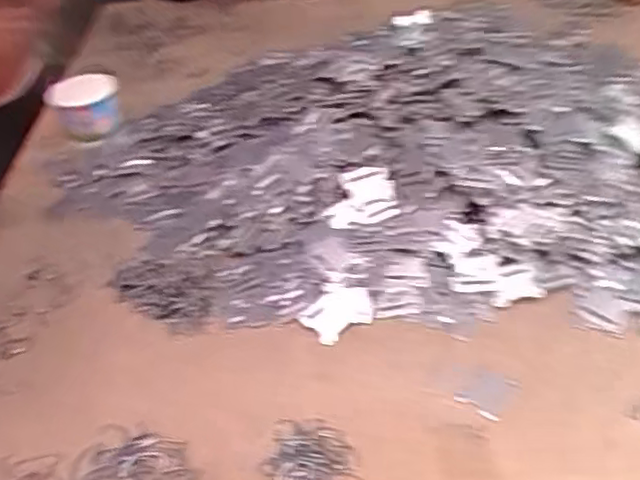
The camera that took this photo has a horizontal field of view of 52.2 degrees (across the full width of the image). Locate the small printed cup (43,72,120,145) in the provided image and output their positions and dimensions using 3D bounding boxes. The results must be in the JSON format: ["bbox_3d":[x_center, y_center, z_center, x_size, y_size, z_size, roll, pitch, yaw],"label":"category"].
[{"bbox_3d":[-0.327,-0.187,0.914,0.092,0.066,0.096,-2,41,2],"label":"small printed cup"}]

